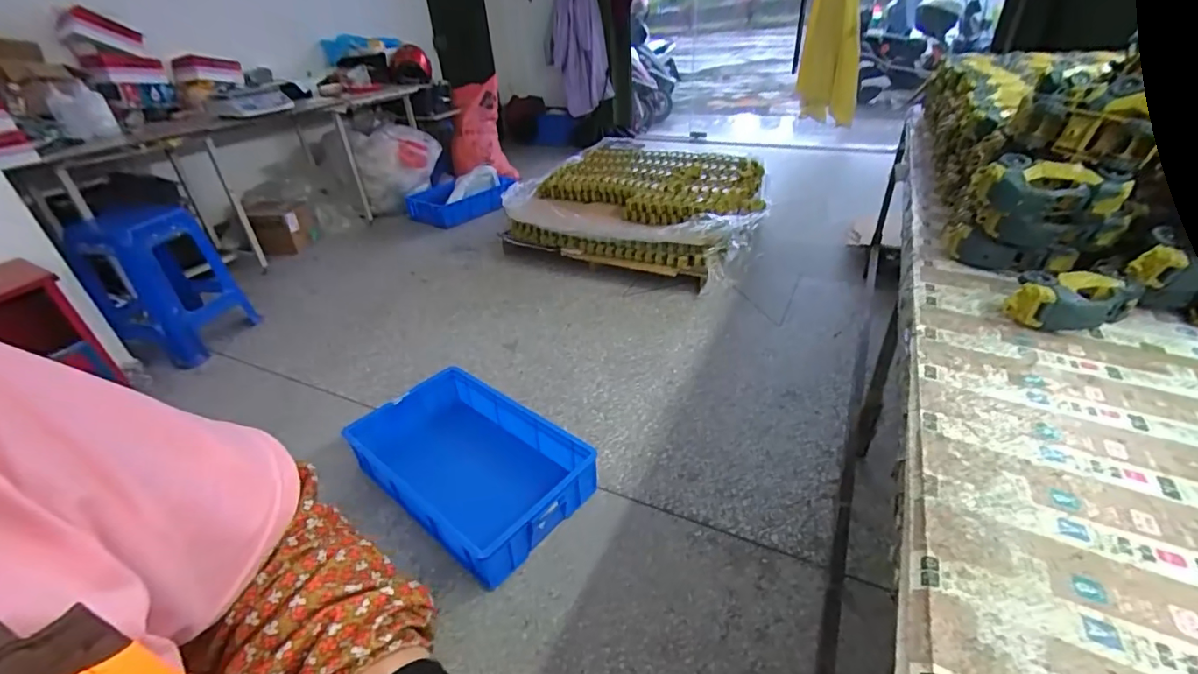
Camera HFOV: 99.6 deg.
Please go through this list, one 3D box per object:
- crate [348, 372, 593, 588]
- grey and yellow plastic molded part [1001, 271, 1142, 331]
[{"bbox_3d":[-0.367,0.336,1.388,0.649,0.144,0.407,23,41,34],"label":"crate"},{"bbox_3d":[0.634,-0.052,0.682,0.144,0.061,0.094,-15,34,-18],"label":"grey and yellow plastic molded part"}]

